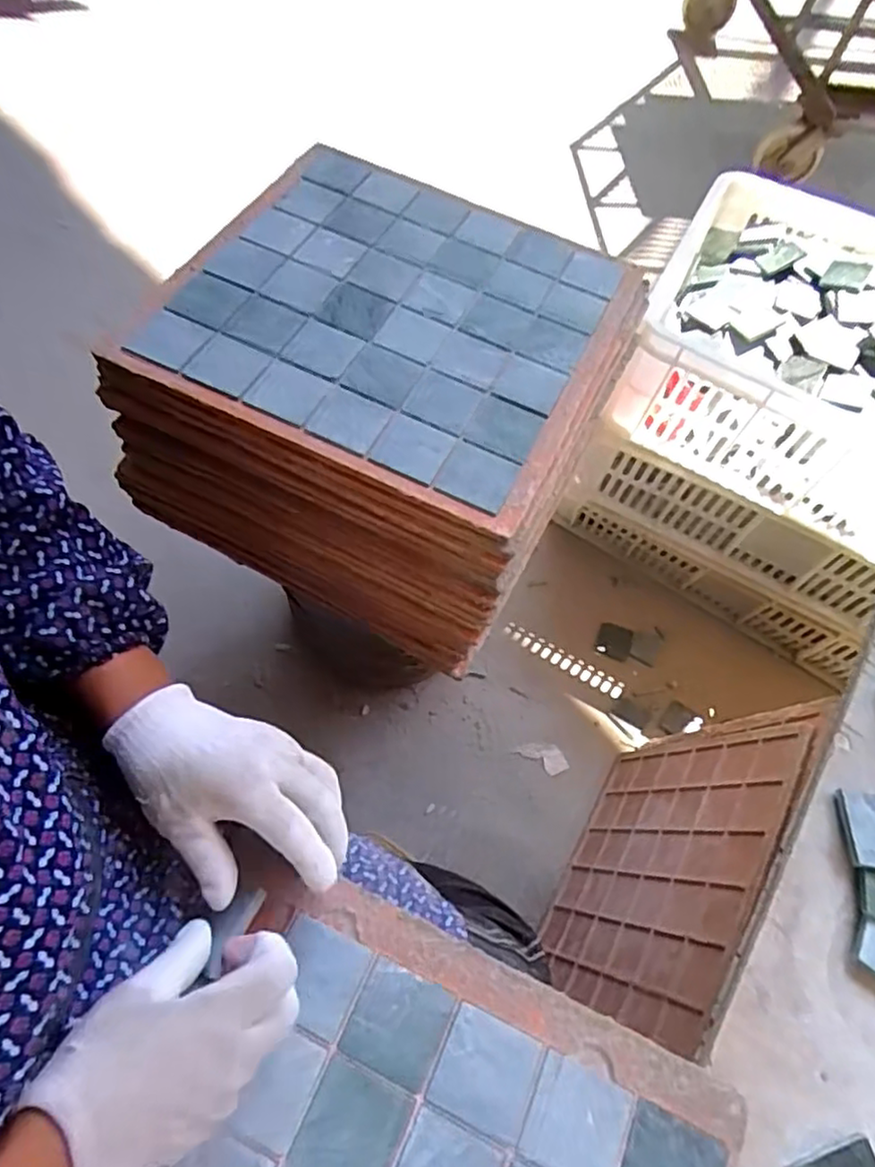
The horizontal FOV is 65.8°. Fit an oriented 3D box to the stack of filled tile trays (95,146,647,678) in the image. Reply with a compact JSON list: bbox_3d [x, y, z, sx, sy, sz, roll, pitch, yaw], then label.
[{"bbox_3d":[-0.040,-0.165,0.599,0.332,0.204,0.337,27,64,7],"label":"stack of filled tile trays"}]

